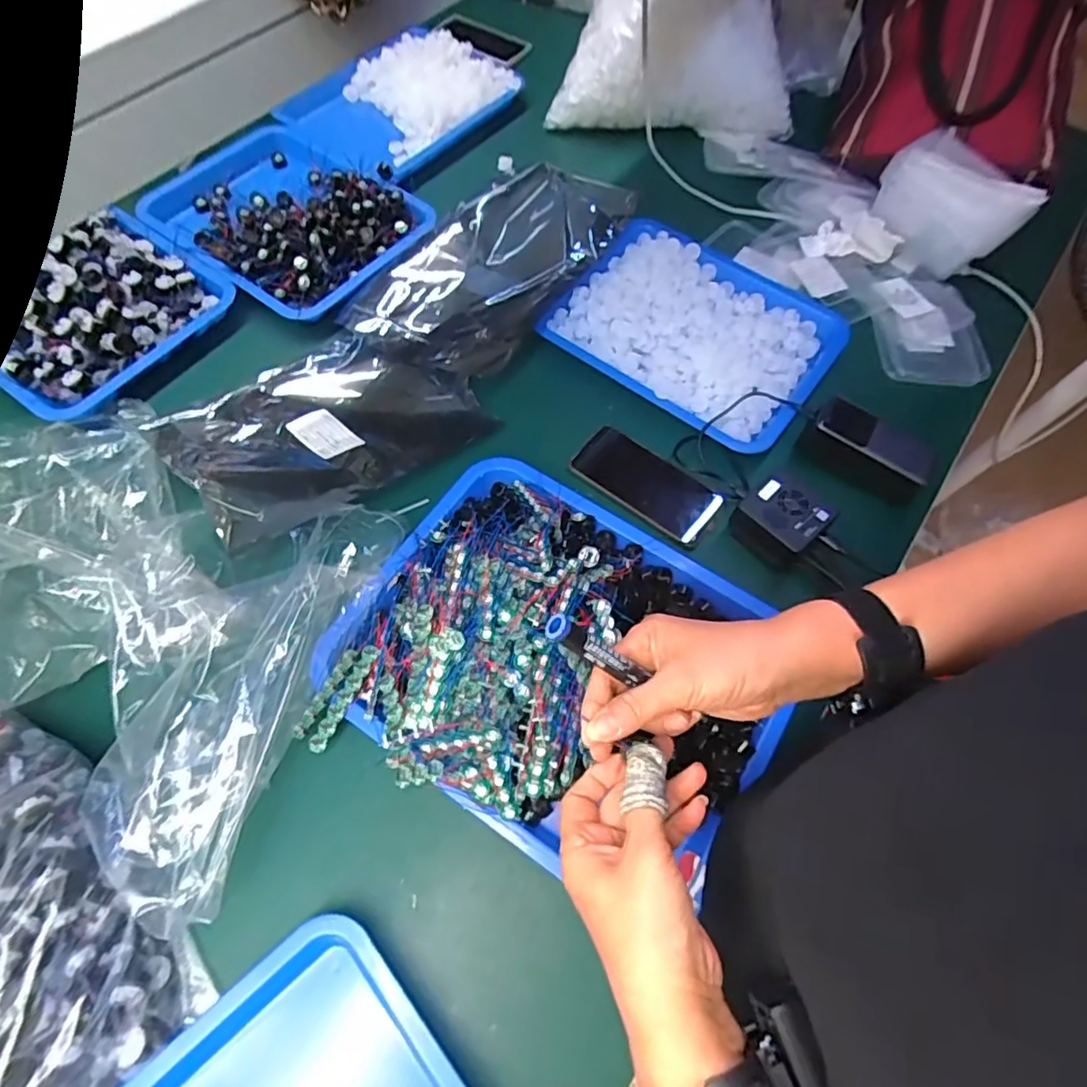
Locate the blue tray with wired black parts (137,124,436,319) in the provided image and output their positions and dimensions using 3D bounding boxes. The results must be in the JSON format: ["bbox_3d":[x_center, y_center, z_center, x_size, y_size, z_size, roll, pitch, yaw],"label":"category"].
[{"bbox_3d":[-0.324,-0.420,0.742,0.290,0.045,0.234,34,68,13],"label":"blue tray with wired black parts"}]

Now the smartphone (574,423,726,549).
[{"bbox_3d":[0.112,-0.065,0.646,0.160,0.016,0.071,33,68,13],"label":"smartphone"}]

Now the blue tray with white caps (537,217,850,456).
[{"bbox_3d":[0.189,-0.265,0.720,0.313,0.038,0.252,32,67,12],"label":"blue tray with white caps"}]

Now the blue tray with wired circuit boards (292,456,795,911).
[{"bbox_3d":[0.010,0.090,0.522,0.359,0.082,0.320,26,66,9],"label":"blue tray with wired circuit boards"}]

